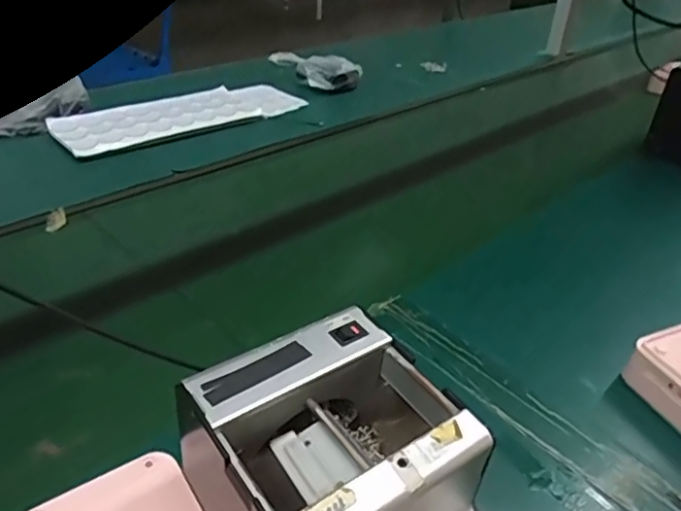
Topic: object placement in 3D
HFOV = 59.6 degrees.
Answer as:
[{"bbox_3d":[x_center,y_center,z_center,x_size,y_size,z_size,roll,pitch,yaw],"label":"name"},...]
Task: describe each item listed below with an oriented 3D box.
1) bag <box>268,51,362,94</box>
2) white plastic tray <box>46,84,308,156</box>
[{"bbox_3d":[-0.049,-0.390,1.260,0.169,0.060,0.114,28,40,32],"label":"bag"},{"bbox_3d":[-0.274,-0.256,1.059,0.447,0.025,0.168,-24,42,-35],"label":"white plastic tray"}]

